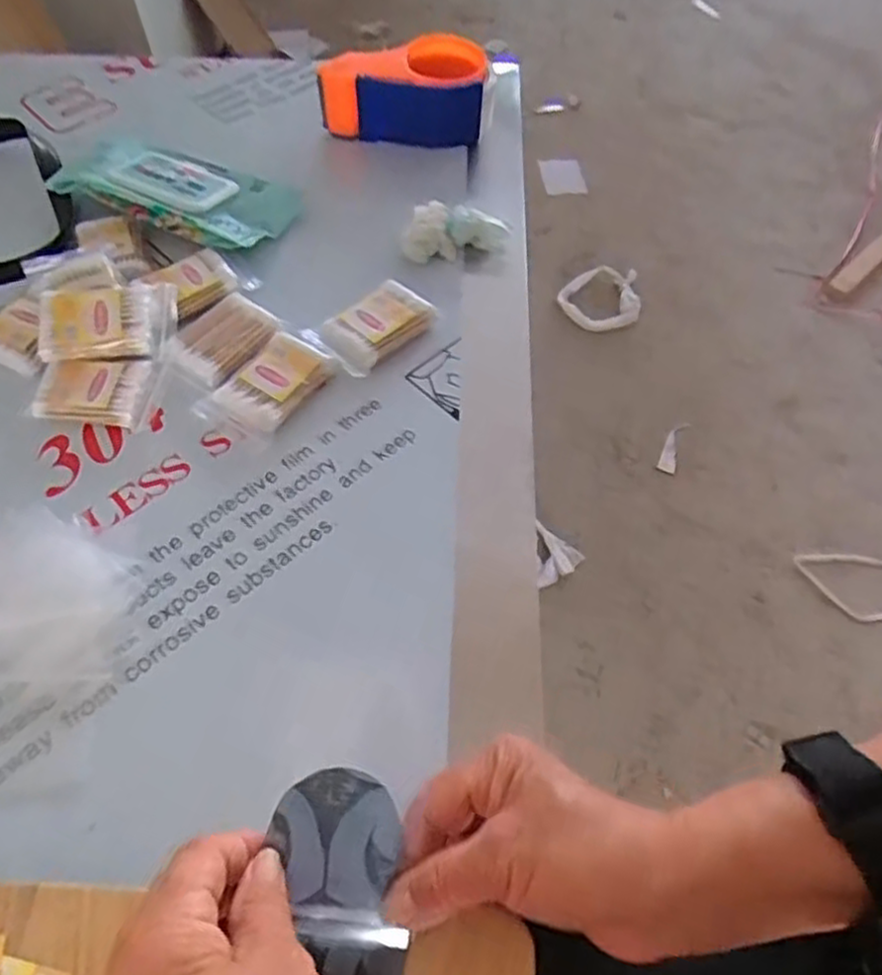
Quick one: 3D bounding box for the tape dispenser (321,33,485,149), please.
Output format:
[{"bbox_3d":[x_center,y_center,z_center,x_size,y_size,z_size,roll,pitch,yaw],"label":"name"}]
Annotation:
[{"bbox_3d":[-0.036,-0.385,0.711,0.157,0.069,0.078,-1,56,0],"label":"tape dispenser"}]

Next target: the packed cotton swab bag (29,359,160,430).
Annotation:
[{"bbox_3d":[-0.244,-0.068,0.524,0.074,0.025,0.052,4,53,1],"label":"packed cotton swab bag"}]

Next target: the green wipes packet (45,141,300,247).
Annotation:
[{"bbox_3d":[-0.234,-0.259,0.639,0.201,0.029,0.093,18,59,13],"label":"green wipes packet"}]

